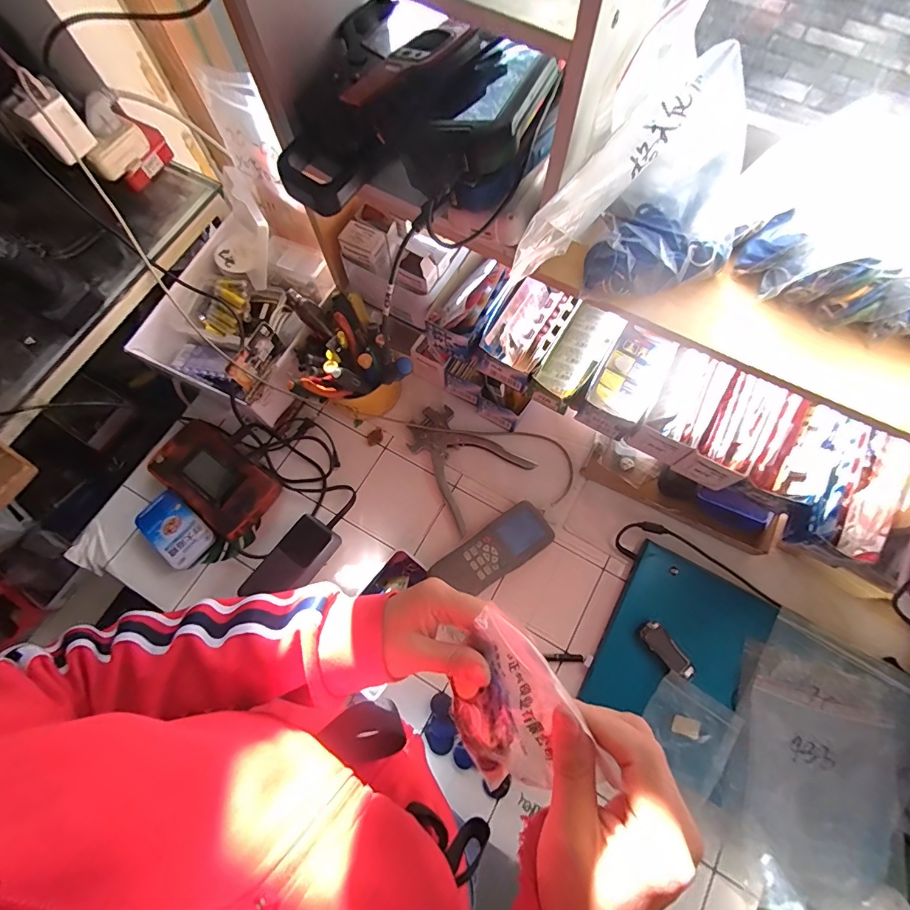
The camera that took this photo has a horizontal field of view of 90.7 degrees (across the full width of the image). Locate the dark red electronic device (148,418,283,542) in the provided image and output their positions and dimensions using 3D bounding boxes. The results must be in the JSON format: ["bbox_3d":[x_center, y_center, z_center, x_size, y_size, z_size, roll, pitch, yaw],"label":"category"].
[{"bbox_3d":[-0.337,0.032,0.634,0.171,0.039,0.101,36,76,12],"label":"dark red electronic device"}]

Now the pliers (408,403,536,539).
[{"bbox_3d":[0.007,0.000,0.646,0.139,0.018,0.168,-41,75,-11],"label":"pliers"}]

